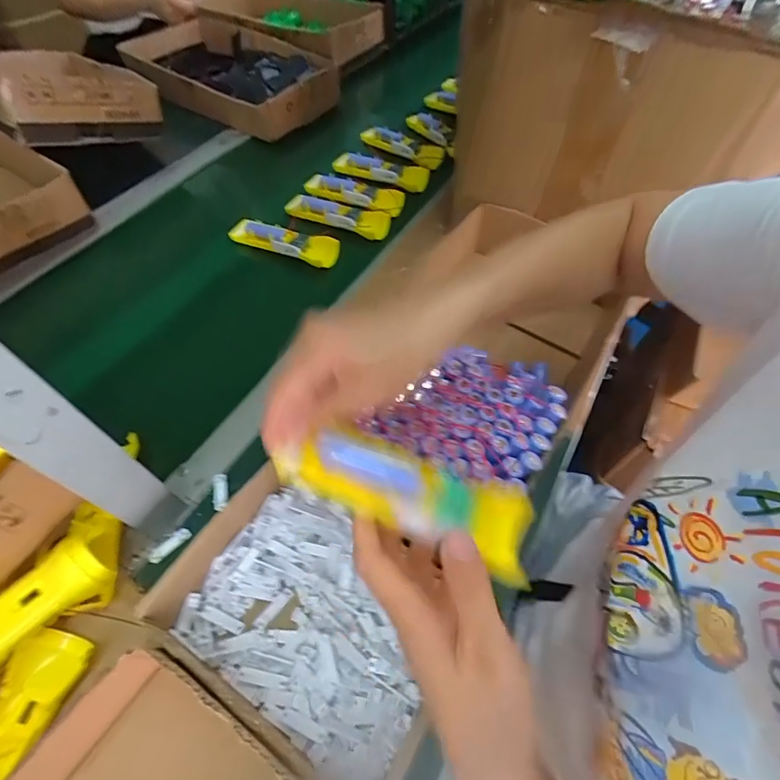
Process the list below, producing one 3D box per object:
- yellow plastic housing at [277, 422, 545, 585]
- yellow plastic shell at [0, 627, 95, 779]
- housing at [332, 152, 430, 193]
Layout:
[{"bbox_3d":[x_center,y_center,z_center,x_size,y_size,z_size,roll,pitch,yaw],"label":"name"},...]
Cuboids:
[{"bbox_3d":[0.013,0.067,0.273,0.161,0.027,0.057,21,59,-6],"label":"yellow plastic housing"},{"bbox_3d":[-0.279,0.260,0.302,0.046,0.024,0.158,16,59,10],"label":"yellow plastic shell"},{"bbox_3d":[-0.017,-0.358,0.706,0.157,0.032,0.040,17,59,11],"label":"housing"}]

